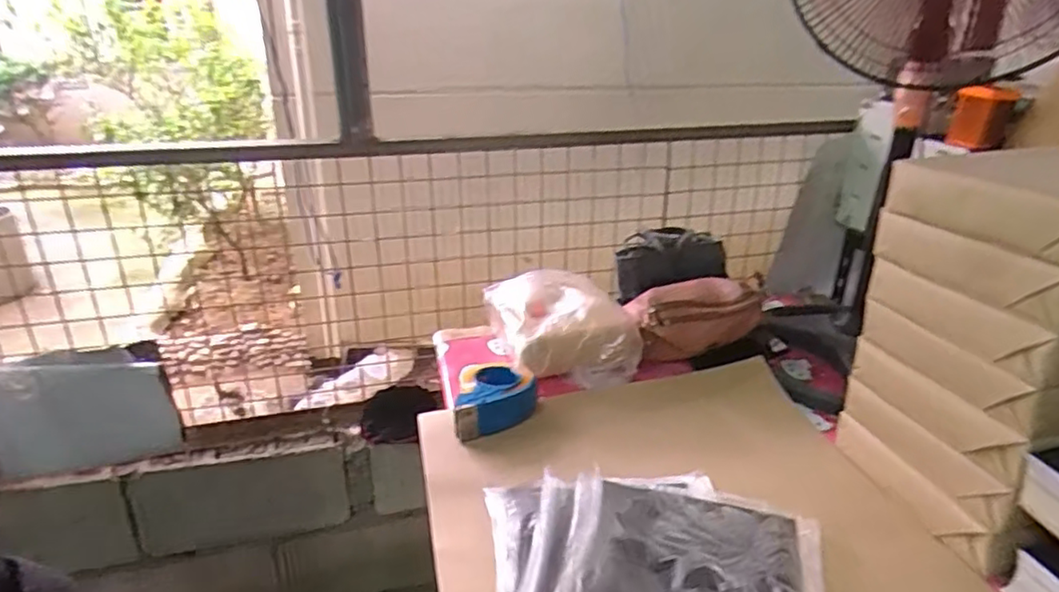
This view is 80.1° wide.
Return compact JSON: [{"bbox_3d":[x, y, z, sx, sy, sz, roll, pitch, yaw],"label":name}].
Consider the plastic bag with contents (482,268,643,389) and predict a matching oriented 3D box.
[{"bbox_3d":[0.060,0.044,1.199,0.237,0.123,0.309,-5,23,-13],"label":"plastic bag with contents"}]

